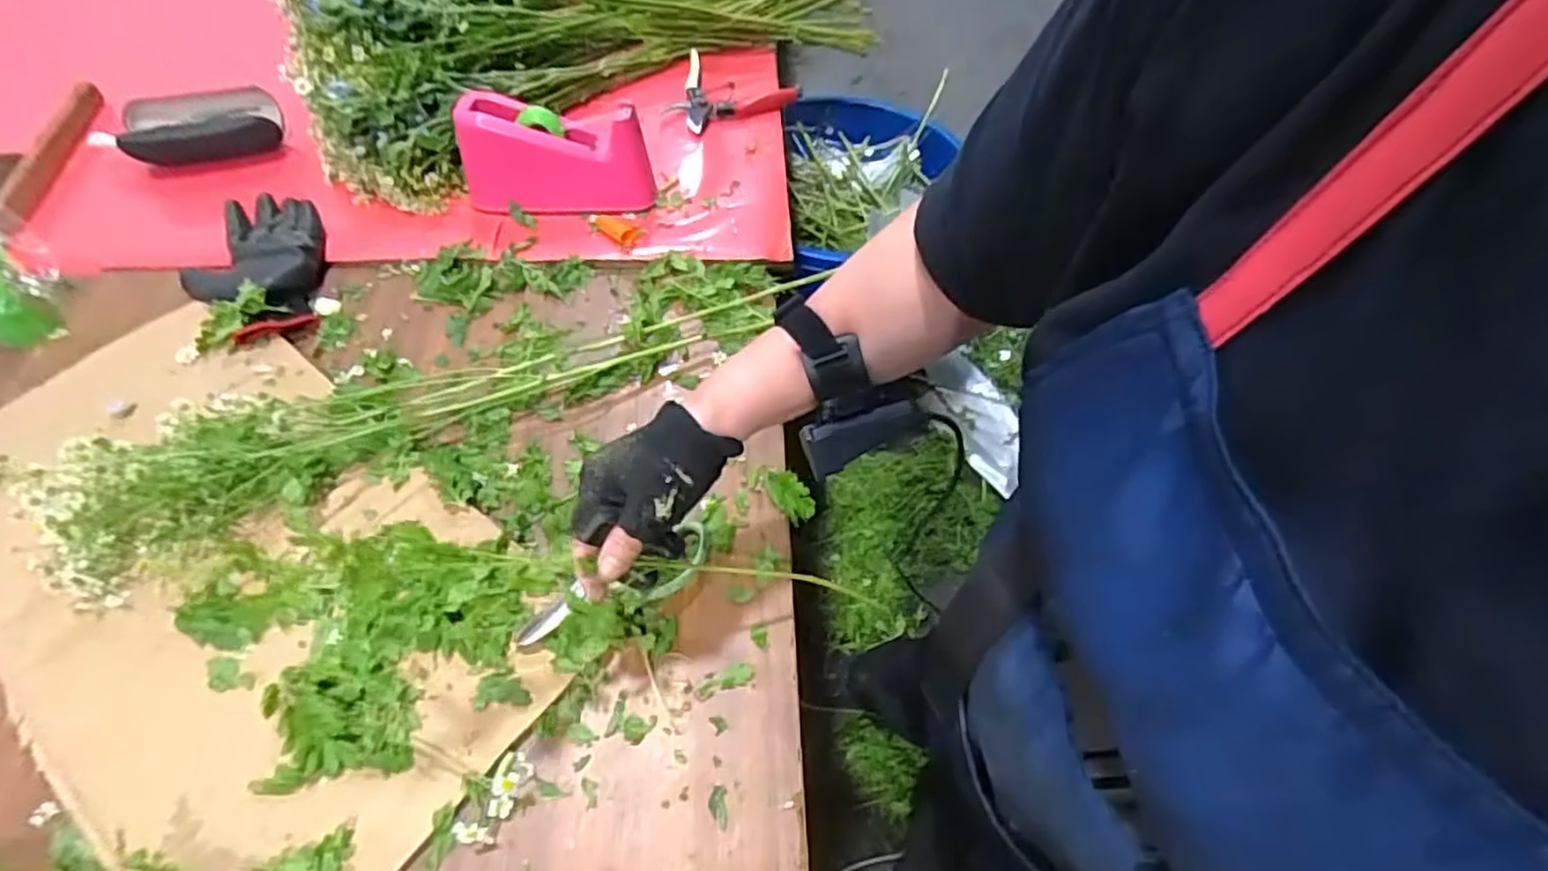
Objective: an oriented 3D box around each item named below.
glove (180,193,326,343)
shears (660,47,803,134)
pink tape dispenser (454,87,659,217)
[{"bbox_3d":[-0.534,-0.176,0.722,0.133,0.028,0.198,-23,60,-19],"label":"glove"},{"bbox_3d":[-0.076,-0.474,0.966,0.178,0.016,0.168,25,57,13],"label":"shears"},{"bbox_3d":[-0.241,-0.307,0.781,0.201,0.107,0.069,5,55,-1],"label":"pink tape dispenser"}]

